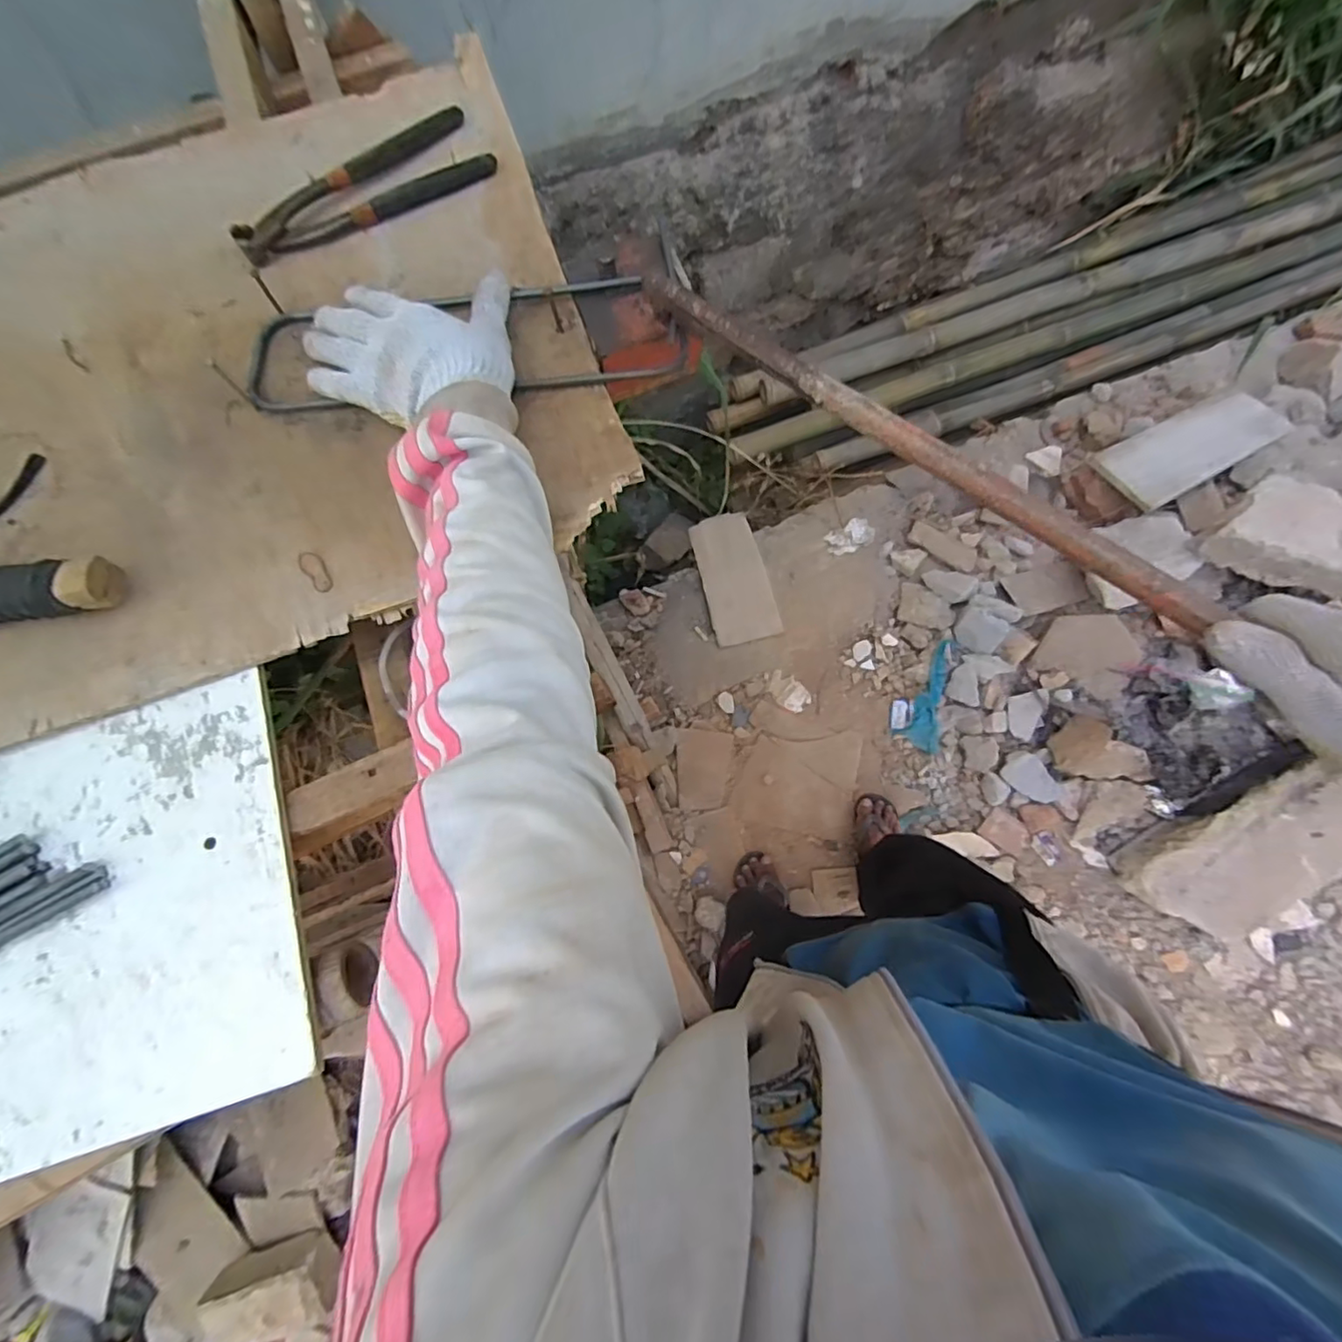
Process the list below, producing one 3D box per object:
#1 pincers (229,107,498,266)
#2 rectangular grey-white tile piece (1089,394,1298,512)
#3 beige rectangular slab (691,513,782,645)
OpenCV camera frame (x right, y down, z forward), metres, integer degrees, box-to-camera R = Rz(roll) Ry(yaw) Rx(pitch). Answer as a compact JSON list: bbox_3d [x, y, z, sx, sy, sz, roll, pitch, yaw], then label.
[{"bbox_3d":[-0.272,-0.424,0.528,0.223,0.021,0.073,-30,79,-7],"label":"pincers"},{"bbox_3d":[1.226,-0.529,1.402,0.483,0.038,0.175,-26,79,-6],"label":"rectangular grey-white tile piece"},{"bbox_3d":[0.159,-0.239,1.527,0.162,0.015,0.347,-14,78,-4],"label":"beige rectangular slab"}]

